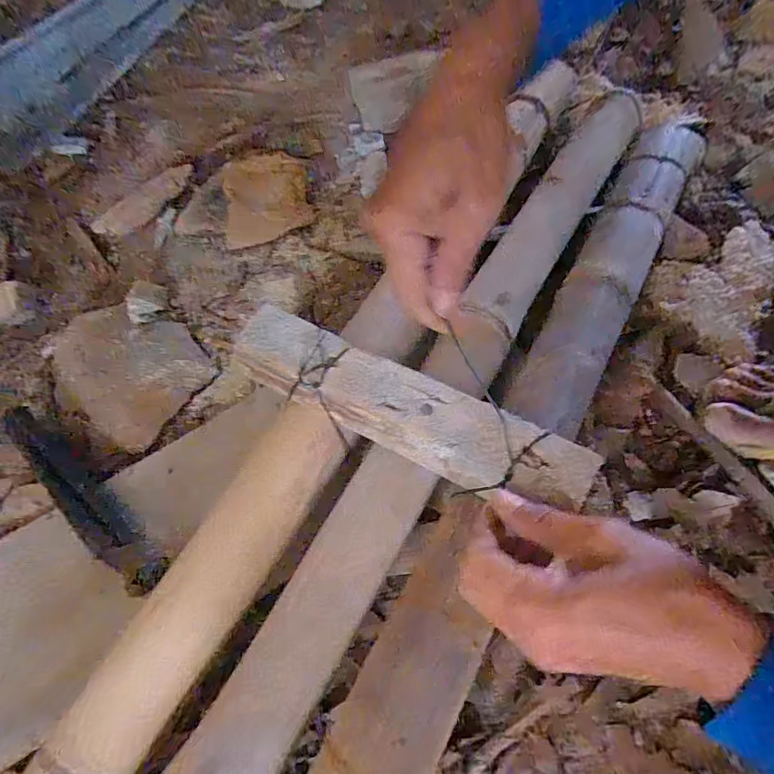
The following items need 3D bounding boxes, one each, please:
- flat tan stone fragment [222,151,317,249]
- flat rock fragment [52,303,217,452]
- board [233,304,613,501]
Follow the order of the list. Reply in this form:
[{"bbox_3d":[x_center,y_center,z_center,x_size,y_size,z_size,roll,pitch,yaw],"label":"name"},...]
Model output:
[{"bbox_3d":[-0.165,-0.262,0.628,0.113,0.019,0.156,-15,64,-5],"label":"flat tan stone fragment"},{"bbox_3d":[-0.302,-0.027,0.525,0.193,0.009,0.141,29,68,15],"label":"flat rock fragment"},{"bbox_3d":[0.009,0.017,0.332,0.258,0.035,0.054,24,67,16],"label":"board"}]

